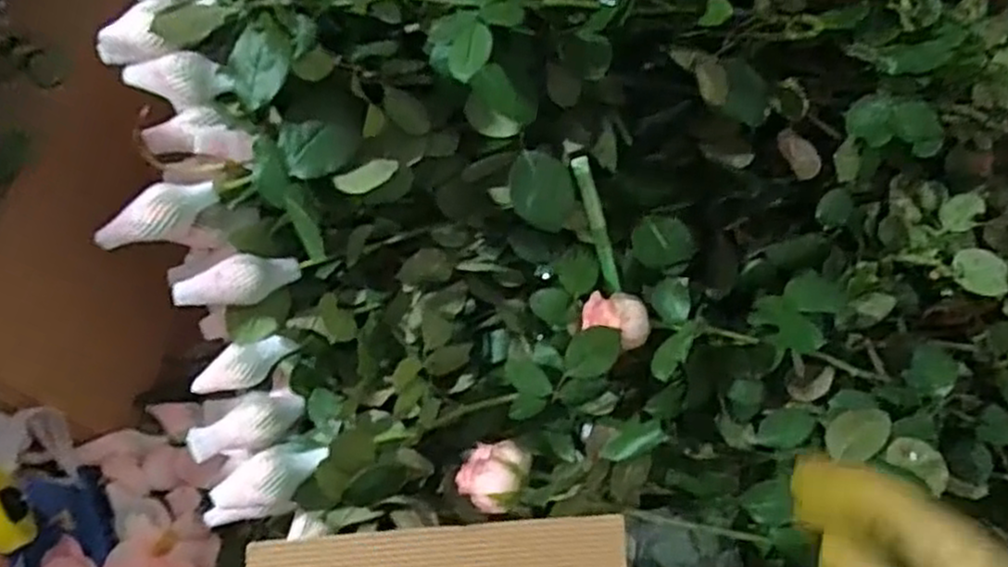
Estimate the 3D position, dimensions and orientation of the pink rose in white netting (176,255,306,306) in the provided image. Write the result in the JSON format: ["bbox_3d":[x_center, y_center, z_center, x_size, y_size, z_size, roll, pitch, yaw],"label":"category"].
[{"bbox_3d":[-0.192,-0.002,0.534,0.087,0.028,0.030,-15,59,-27],"label":"pink rose in white netting"}]

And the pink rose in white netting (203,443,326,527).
[{"bbox_3d":[-0.170,0.144,0.536,0.087,0.035,0.038,-27,63,-16],"label":"pink rose in white netting"}]

